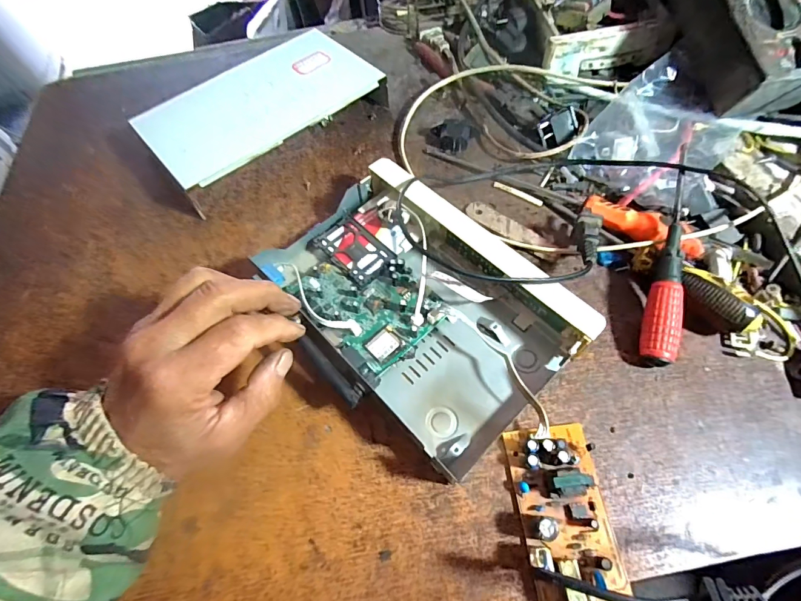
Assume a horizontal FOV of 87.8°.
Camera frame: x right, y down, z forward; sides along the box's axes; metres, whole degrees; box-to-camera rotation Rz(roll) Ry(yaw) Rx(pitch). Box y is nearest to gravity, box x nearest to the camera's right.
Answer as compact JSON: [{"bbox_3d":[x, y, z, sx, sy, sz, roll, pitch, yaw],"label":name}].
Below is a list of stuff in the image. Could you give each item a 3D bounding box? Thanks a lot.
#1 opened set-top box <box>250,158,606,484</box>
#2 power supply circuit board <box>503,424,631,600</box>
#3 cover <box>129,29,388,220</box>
[{"bbox_3d":[0.006,0.000,0.309,0.159,0.039,0.224,-42,67,-18],"label":"opened set-top box"},{"bbox_3d":[0.098,0.125,0.244,0.052,0.022,0.099,-4,61,1],"label":"power supply circuit board"},{"bbox_3d":[-0.136,-0.186,0.417,0.224,0.042,0.123,-38,66,-16],"label":"cover"}]

